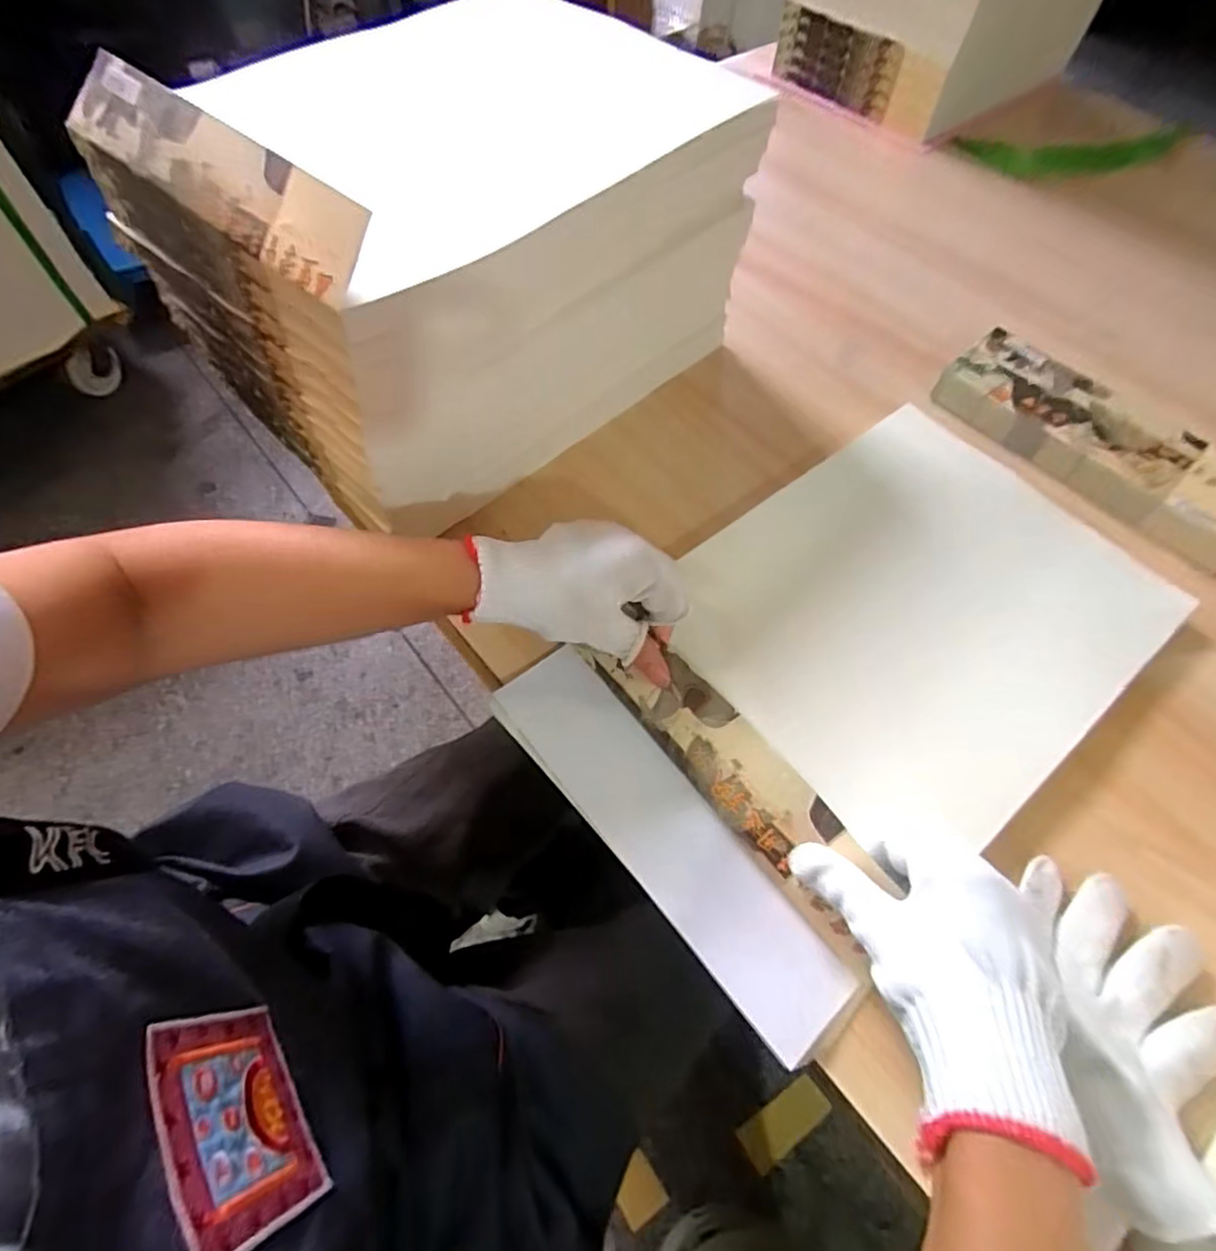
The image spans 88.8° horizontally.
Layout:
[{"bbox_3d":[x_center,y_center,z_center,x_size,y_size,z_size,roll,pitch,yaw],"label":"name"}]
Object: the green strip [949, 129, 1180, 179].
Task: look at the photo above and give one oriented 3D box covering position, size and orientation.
[{"bbox_3d":[0.587,-0.593,0.783,0.279,0.024,0.069,0,61,-2],"label":"green strip"}]

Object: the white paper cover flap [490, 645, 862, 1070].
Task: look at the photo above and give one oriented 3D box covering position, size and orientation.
[{"bbox_3d":[0.031,0.123,0.368,0.062,0.007,0.262,-35,67,-19],"label":"white paper cover flap"}]

